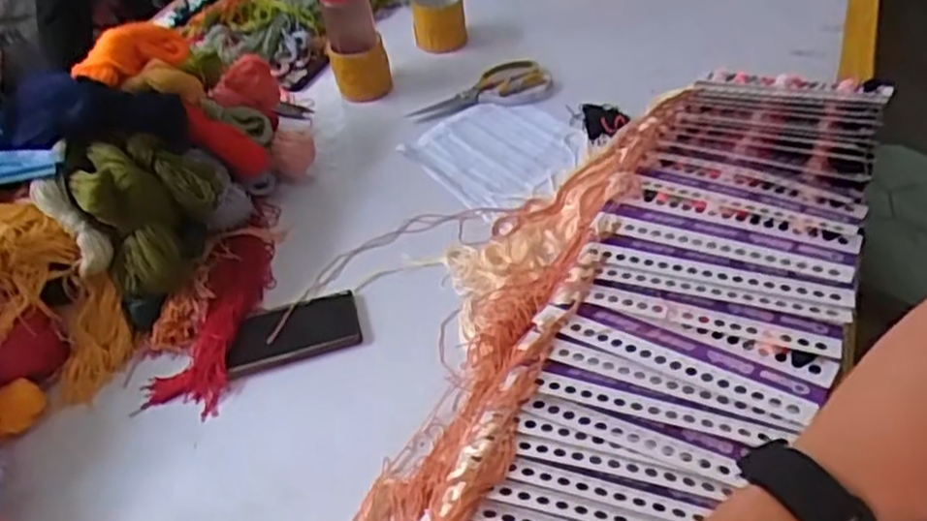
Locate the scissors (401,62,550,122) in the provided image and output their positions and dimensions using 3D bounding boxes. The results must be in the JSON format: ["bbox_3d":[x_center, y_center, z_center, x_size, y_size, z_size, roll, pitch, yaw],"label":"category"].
[{"bbox_3d":[0.023,-0.274,1.167,0.220,0.017,0.123,-12,45,-4],"label":"scissors"}]

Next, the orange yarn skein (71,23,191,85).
[{"bbox_3d":[-0.422,-0.262,0.929,0.060,0.055,0.139,22,52,27],"label":"orange yarn skein"}]

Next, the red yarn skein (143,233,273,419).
[{"bbox_3d":[-0.276,0.054,0.841,0.085,0.037,0.252,3,46,11],"label":"red yarn skein"}]

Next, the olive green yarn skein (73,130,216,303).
[{"bbox_3d":[-0.354,-0.058,0.852,0.137,0.138,0.171,-24,47,-16],"label":"olive green yarn skein"}]

